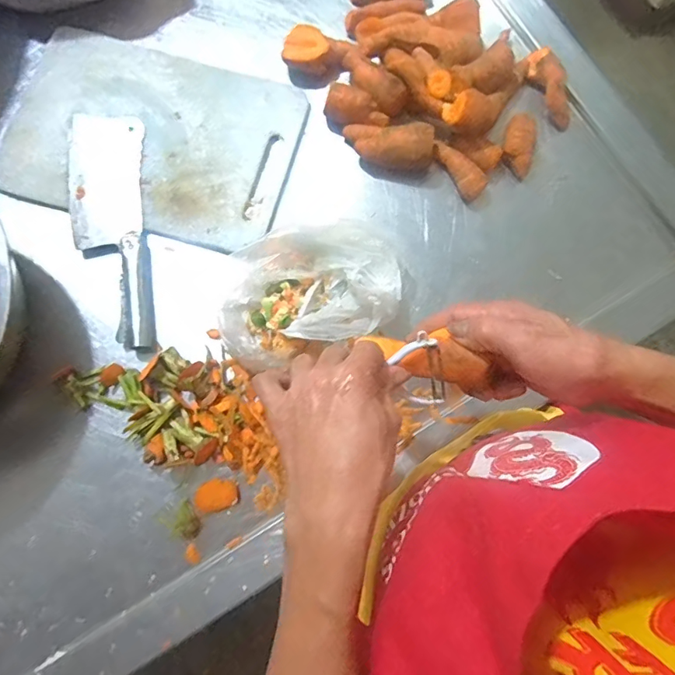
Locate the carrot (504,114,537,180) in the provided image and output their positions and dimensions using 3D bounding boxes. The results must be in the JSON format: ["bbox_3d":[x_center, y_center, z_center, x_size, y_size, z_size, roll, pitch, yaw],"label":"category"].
[{"bbox_3d":[0.226,-0.242,0.598,0.037,0.033,0.068,9,80,1],"label":"carrot"}]

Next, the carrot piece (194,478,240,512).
[{"bbox_3d":[-0.130,0.169,0.510,0.046,0.006,0.032,-13,80,-3],"label":"carrot piece"}]

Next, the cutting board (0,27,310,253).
[{"bbox_3d":[-0.229,-0.250,0.593,0.339,0.010,0.231,15,80,2],"label":"cutting board"}]

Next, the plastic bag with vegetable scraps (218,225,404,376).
[{"bbox_3d":[-0.033,-0.059,0.543,0.213,0.045,0.146,-22,81,-4],"label":"plastic bag with vegetable scraps"}]

